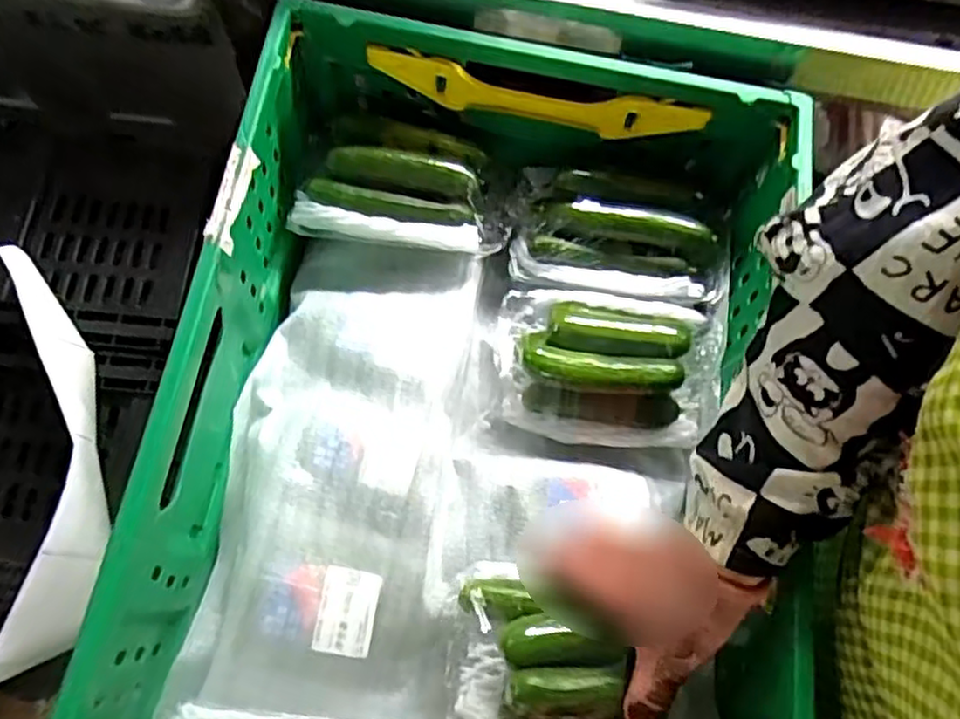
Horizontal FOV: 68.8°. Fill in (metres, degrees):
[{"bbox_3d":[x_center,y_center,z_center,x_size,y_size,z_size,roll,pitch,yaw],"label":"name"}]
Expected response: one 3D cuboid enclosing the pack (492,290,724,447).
[{"bbox_3d":[0.100,-0.003,0.555,0.176,0.059,0.133,5,72,2],"label":"pack"}]

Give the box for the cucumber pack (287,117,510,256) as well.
[{"bbox_3d":[-0.062,-0.141,0.581,0.175,0.054,0.100,7,72,2],"label":"cucumber pack"}]

